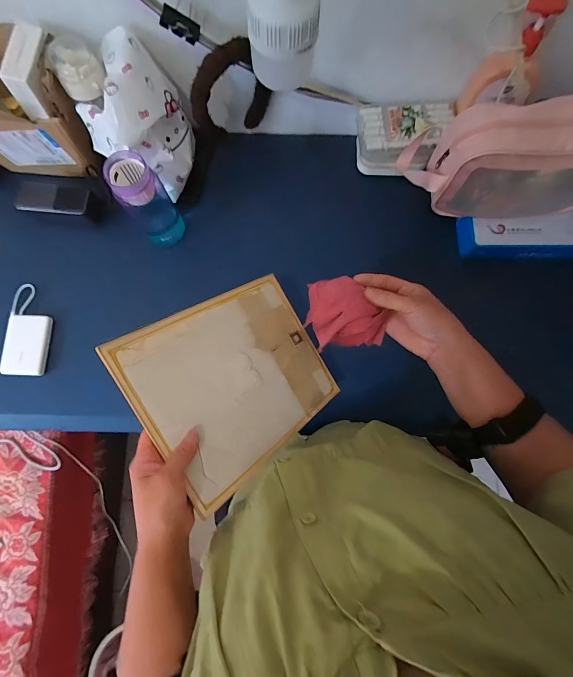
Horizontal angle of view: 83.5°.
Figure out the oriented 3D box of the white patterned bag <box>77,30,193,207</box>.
[{"bbox_3d":[-0.238,-0.353,0.537,0.127,0.164,0.160,25,79,4],"label":"white patterned bag"}]

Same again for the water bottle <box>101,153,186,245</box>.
[{"bbox_3d":[-0.233,-0.227,0.536,0.068,0.155,0.066,-31,80,-7],"label":"water bottle"}]

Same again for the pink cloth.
[{"bbox_3d":[0.076,-0.039,0.422,0.089,0.081,0.094,-6,78,-2],"label":"pink cloth"}]

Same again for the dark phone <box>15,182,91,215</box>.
[{"bbox_3d":[-0.416,-0.253,0.576,0.128,0.008,0.058,5,78,2],"label":"dark phone"}]

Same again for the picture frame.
[{"bbox_3d":[-0.055,0.047,0.412,0.259,0.014,0.209,-31,94,-39],"label":"picture frame"}]

